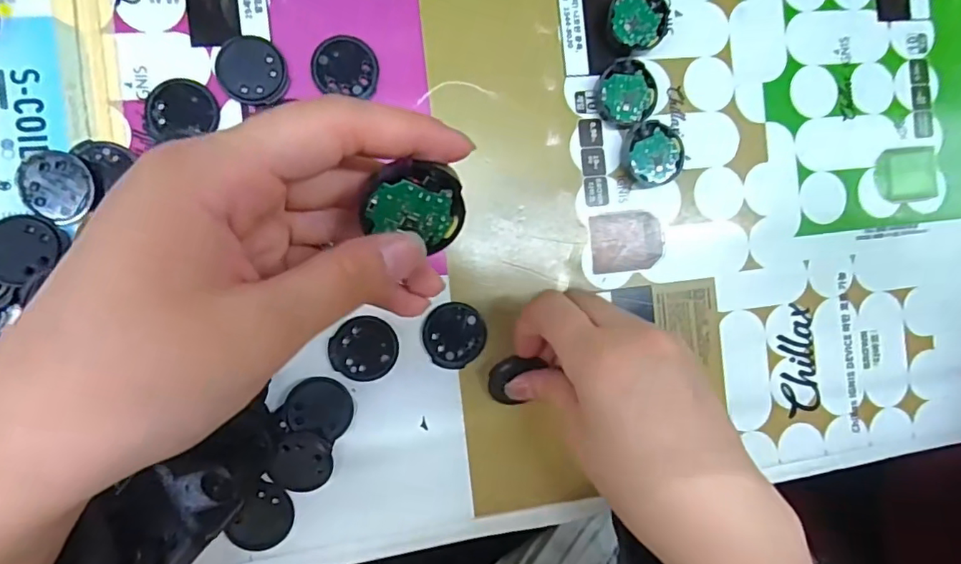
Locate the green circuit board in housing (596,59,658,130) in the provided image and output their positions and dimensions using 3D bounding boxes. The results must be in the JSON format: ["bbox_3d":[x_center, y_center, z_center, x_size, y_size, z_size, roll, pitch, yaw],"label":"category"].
[{"bbox_3d":[0.071,-0.092,0.267,0.028,0.010,0.033,4,90,-9],"label":"green circuit board in housing"}]

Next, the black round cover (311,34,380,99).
[{"bbox_3d":[-0.061,-0.099,0.249,0.029,0.004,0.028,0,90,-9],"label":"black round cover"}]

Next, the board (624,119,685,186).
[{"bbox_3d":[0.085,-0.063,0.270,0.030,0.010,0.029,-38,96,-7],"label":"board"}]

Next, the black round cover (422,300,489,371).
[{"bbox_3d":[-0.012,0.025,0.256,0.029,0.004,0.030,0,90,-9],"label":"black round cover"}]

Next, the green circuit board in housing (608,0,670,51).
[{"bbox_3d":[0.076,-0.128,0.268,0.029,0.010,0.029,0,90,-9],"label":"green circuit board in housing"}]

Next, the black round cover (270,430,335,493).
[{"bbox_3d":[-0.079,0.080,0.243,0.025,0.006,0.027,0,90,-9],"label":"black round cover"}]

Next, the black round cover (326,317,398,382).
[{"bbox_3d":[-0.053,0.030,0.249,0.030,0.004,0.028,0,90,-9],"label":"black round cover"}]

